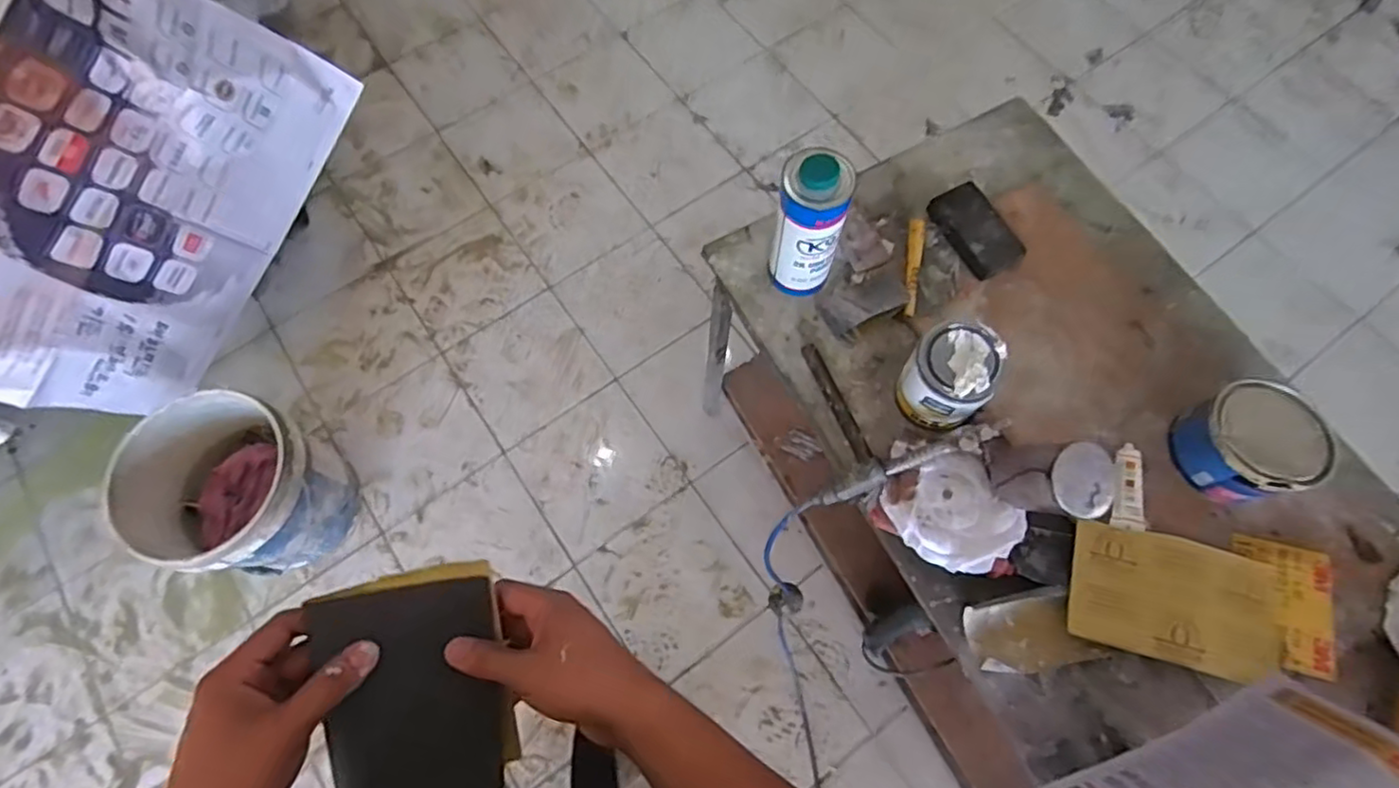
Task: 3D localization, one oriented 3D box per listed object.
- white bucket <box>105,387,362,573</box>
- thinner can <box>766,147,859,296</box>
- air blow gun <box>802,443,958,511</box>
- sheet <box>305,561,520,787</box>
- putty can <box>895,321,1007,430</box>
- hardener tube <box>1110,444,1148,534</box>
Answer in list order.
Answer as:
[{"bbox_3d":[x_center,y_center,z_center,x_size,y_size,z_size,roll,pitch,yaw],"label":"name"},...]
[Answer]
[{"bbox_3d":[-0.849,0.185,1.247,0.295,0.263,0.284,0,69,1],"label":"white bucket"},{"bbox_3d":[0.136,-0.204,0.830,0.083,0.216,0.070,11,70,5],"label":"thinner can"},{"bbox_3d":[0.213,0.095,0.770,0.187,0.044,0.042,-26,70,13],"label":"air blow gun"},{"bbox_3d":[-0.179,0.188,0.422,0.109,0.013,0.144,-11,83,-21],"label":"sheet"},{"bbox_3d":[0.290,-0.013,0.787,0.090,0.149,0.090,0,69,1],"label":"putty can"},{"bbox_3d":[0.516,0.111,0.792,0.036,0.014,0.105,12,70,5],"label":"hardener tube"}]

